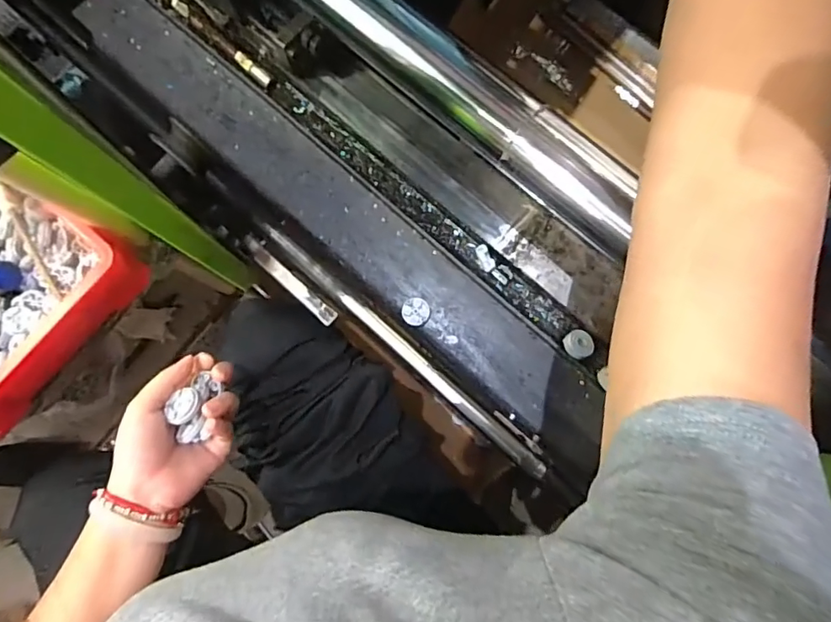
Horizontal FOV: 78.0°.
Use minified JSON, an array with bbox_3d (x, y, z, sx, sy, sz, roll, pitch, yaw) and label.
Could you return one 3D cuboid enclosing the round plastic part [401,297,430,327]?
[{"bbox_3d":[0.000,0.001,0.548,0.028,0.012,0.030,0,80,1],"label":"round plastic part"}]

